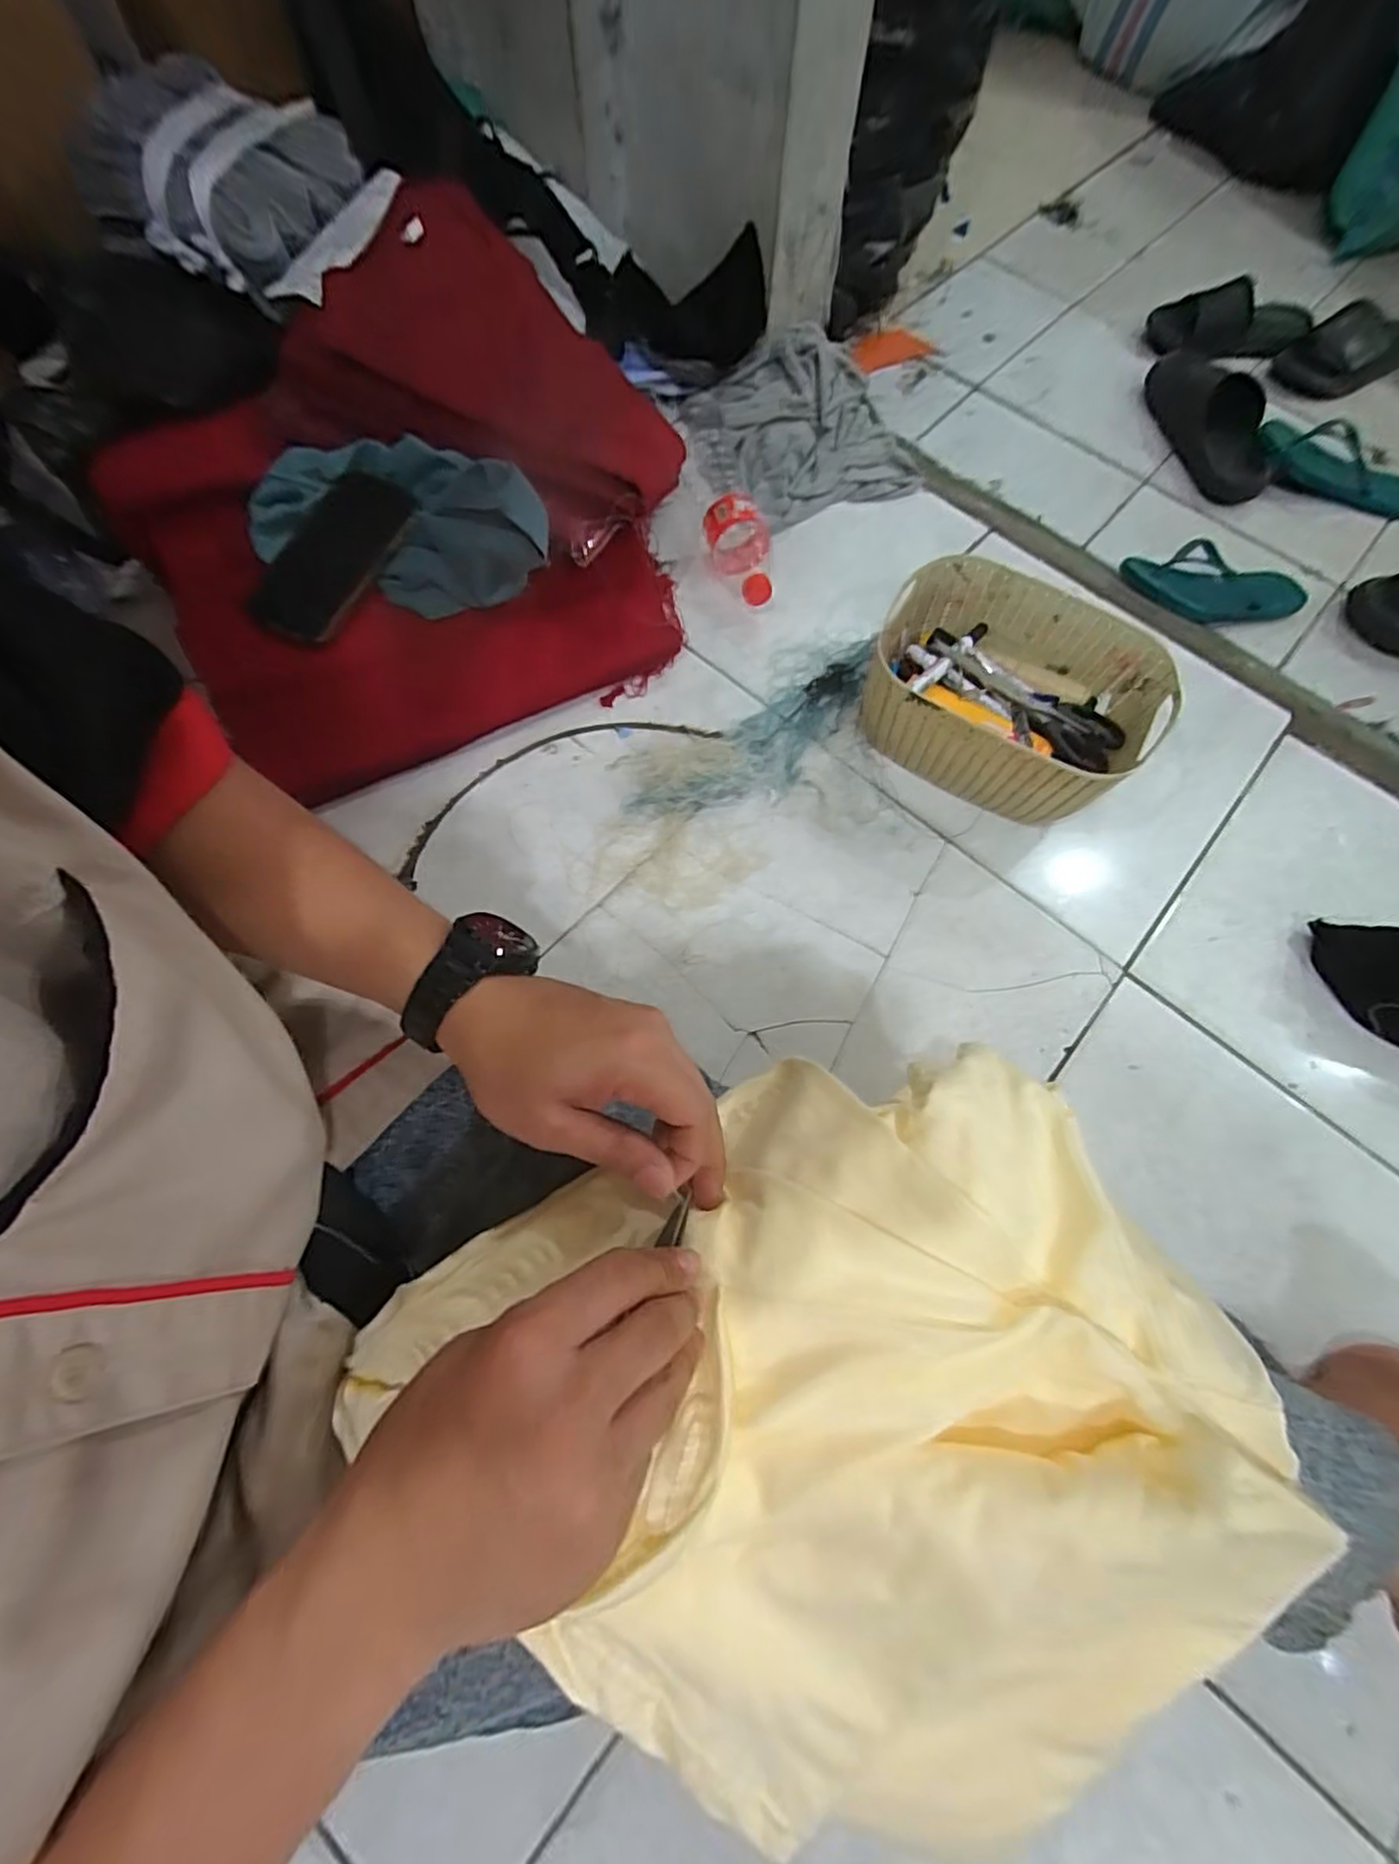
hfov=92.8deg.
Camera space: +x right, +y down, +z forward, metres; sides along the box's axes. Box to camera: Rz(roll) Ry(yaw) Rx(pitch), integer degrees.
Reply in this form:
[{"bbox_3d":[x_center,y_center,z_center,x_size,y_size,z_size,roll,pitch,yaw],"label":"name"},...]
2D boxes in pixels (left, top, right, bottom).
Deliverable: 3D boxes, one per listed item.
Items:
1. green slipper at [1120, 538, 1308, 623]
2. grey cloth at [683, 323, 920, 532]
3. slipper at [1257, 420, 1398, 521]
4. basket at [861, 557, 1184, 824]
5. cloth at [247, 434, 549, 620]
[{"bbox_3d":[0.653,-0.437,0.838,0.238,0.059,0.078,-4,70,-4],"label":"green slipper"},{"bbox_3d":[0.116,-0.613,0.809,0.265,0.074,0.229,-22,71,-11],"label":"grey cloth"},{"bbox_3d":[0.898,-0.649,0.931,0.257,0.062,0.083,17,70,4],"label":"slipper"},{"bbox_3d":[0.289,-0.220,0.642,0.252,0.111,0.201,23,69,6],"label":"basket"},{"bbox_3d":[-0.250,-0.364,0.571,0.285,0.098,0.118,19,70,5],"label":"cloth"}]

